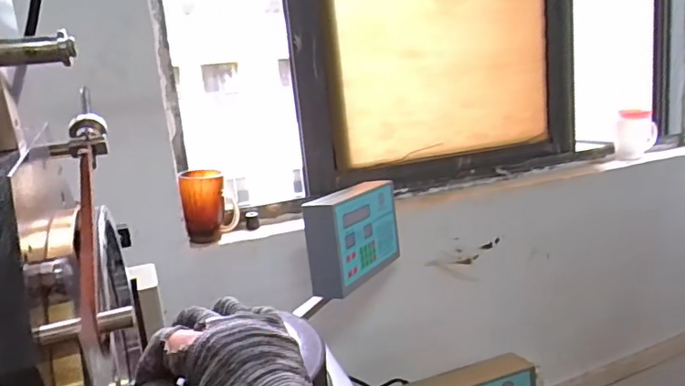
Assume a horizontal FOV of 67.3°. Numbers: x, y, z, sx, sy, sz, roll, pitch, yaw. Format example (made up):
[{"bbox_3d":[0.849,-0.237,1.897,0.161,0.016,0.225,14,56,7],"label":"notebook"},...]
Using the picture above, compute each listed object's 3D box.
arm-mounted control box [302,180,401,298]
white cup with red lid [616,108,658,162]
[{"bbox_3d":[0.023,0.068,0.889,0.061,0.150,0.217,1,13,29],"label":"arm-mounted control box"},{"bbox_3d":[0.733,-0.149,1.285,0.089,0.112,0.090,2,14,34],"label":"white cup with red lid"}]

